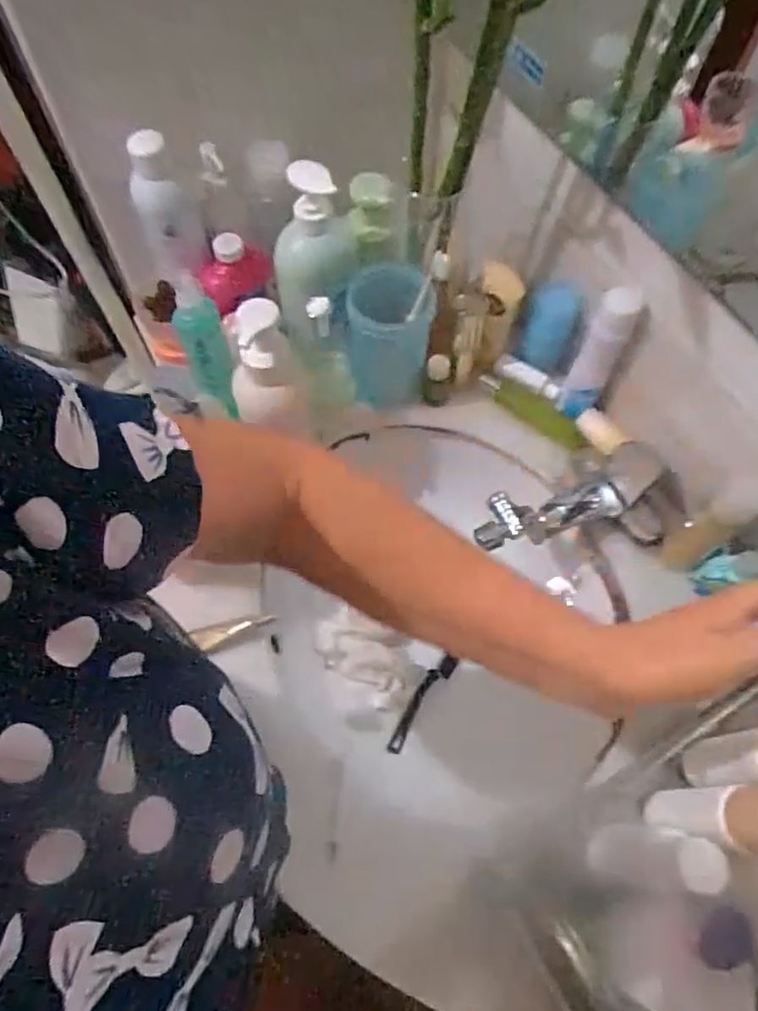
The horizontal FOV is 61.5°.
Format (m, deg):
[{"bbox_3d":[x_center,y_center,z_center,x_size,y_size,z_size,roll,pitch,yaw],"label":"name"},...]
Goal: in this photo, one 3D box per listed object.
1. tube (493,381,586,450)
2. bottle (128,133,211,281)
[{"bbox_3d":[0.179,-0.102,0.706,0.113,0.024,0.028,36,67,14],"label":"tube"},{"bbox_3d":[-0.209,-0.296,0.622,0.053,0.129,0.048,-14,49,-1],"label":"bottle"}]

